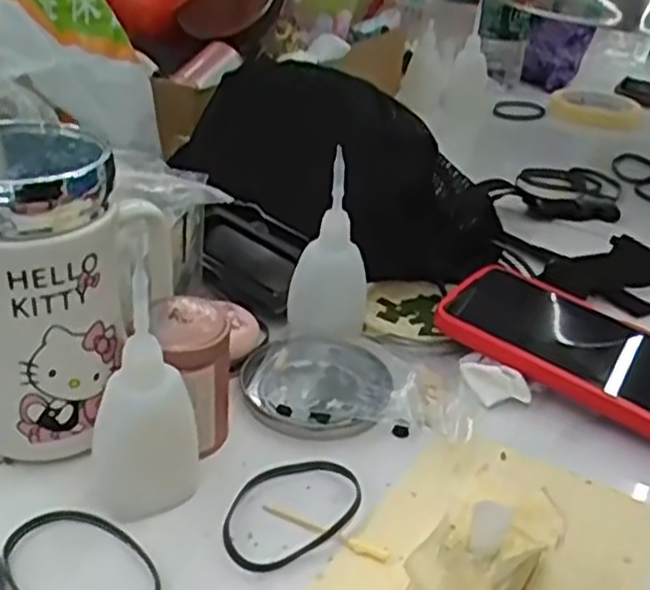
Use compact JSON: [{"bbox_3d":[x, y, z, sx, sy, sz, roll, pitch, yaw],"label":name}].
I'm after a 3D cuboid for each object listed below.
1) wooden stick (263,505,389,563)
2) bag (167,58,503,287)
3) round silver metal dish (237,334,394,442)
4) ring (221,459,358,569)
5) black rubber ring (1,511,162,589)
[{"bbox_3d":[0.000,0.100,0.340,0.058,0.004,0.006,17,32,19],"label":"wooden stick"},{"bbox_3d":[0.011,-0.097,0.562,0.235,0.113,0.083,27,36,31],"label":"bag"},{"bbox_3d":[-0.004,0.045,0.426,0.078,0.009,0.079,4,31,-2],"label":"round silver metal dish"},{"bbox_3d":[-0.017,0.092,0.350,0.069,0.005,0.048,-21,40,-38],"label":"ring"},{"bbox_3d":[-0.096,0.107,0.313,0.068,0.004,0.049,27,37,32],"label":"black rubber ring"}]

